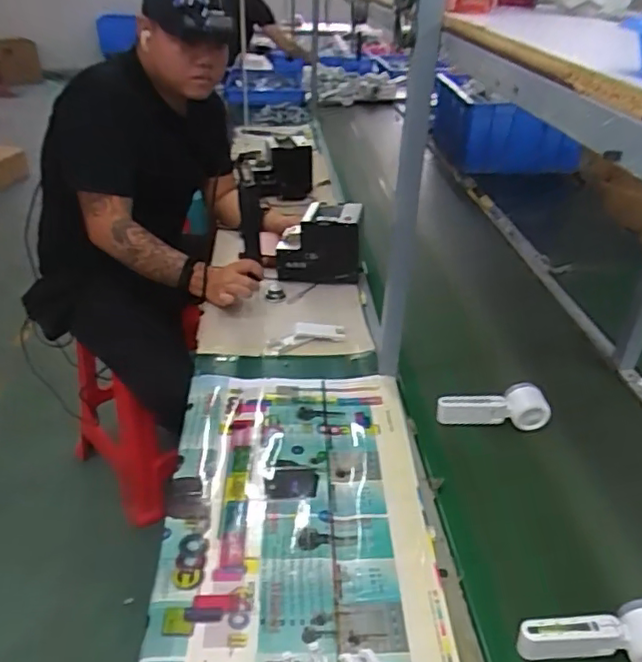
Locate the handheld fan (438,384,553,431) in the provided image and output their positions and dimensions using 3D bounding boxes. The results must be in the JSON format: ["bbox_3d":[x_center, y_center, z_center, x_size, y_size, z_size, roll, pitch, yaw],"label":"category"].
[{"bbox_3d":[0.274,0.128,0.971,0.174,0.057,0.038,-4,30,10],"label":"handheld fan"}]

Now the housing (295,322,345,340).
[{"bbox_3d":[-0.002,-0.001,1.167,0.094,0.019,0.035,2,32,-3],"label":"housing"}]

